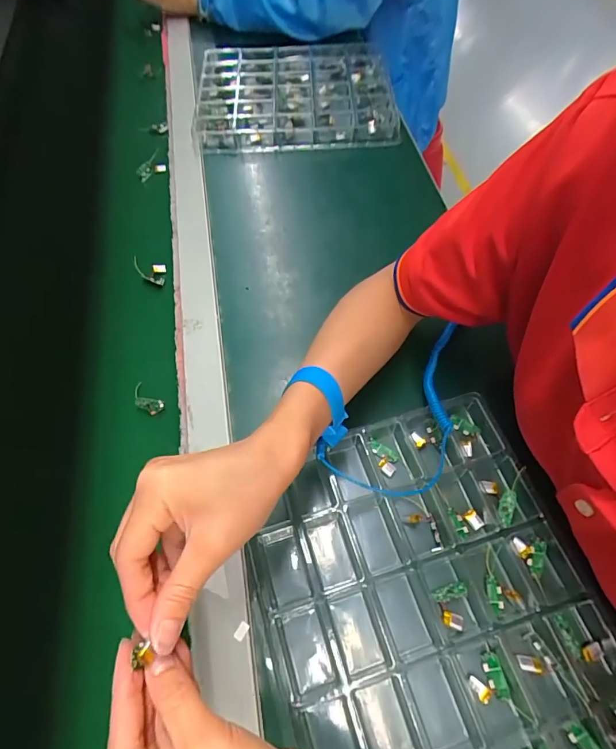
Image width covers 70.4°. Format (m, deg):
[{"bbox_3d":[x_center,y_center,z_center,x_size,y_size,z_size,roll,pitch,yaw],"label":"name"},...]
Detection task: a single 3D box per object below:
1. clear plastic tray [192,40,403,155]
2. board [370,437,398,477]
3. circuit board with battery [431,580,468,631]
[{"bbox_3d":[-0.023,-0.457,0.709,0.301,0.046,0.287,-1,59,1],"label":"clear plastic tray"},{"bbox_3d":[0.070,0.074,0.396,0.019,0.005,0.036,-14,60,-7],"label":"board"},{"bbox_3d":[0.111,0.175,0.330,0.025,0.006,0.030,-16,60,-8],"label":"circuit board with battery"}]

